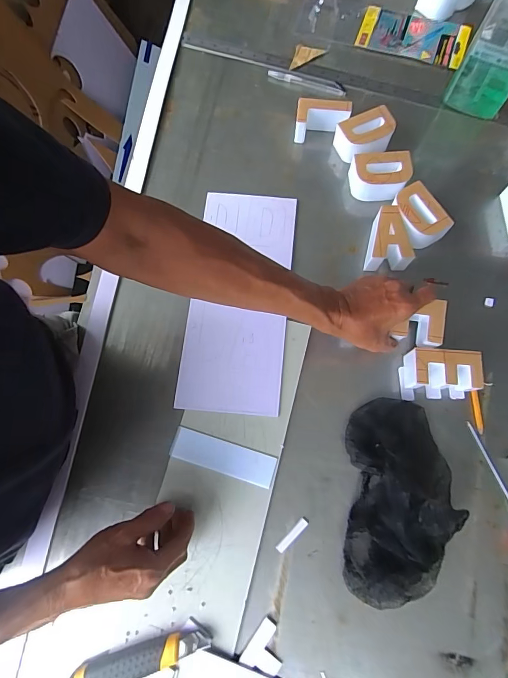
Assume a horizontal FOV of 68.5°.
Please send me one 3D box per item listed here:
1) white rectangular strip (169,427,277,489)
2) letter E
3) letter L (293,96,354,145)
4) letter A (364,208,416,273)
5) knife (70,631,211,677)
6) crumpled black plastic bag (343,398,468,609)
[{"bbox_3d":[-0.040,0.153,0.484,0.135,0.004,0.040,16,76,6],"label":"white rectangular strip"},{"bbox_3d":[0.243,0.046,0.490,0.088,0.047,0.060,1,75,2],"label":"letter E"},{"bbox_3d":[0.108,-0.347,0.596,0.084,0.047,0.048,3,75,2],"label":"letter L"},{"bbox_3d":[0.189,-0.144,0.542,0.063,0.044,0.088,-2,75,1],"label":"letter A"},{"bbox_3d":[-0.130,0.364,0.419,0.159,0.021,0.036,-21,75,-4],"label":"knife"},{"bbox_3d":[0.175,0.191,0.445,0.123,0.057,0.239,5,75,3],"label":"crumpled black plastic bag"}]

